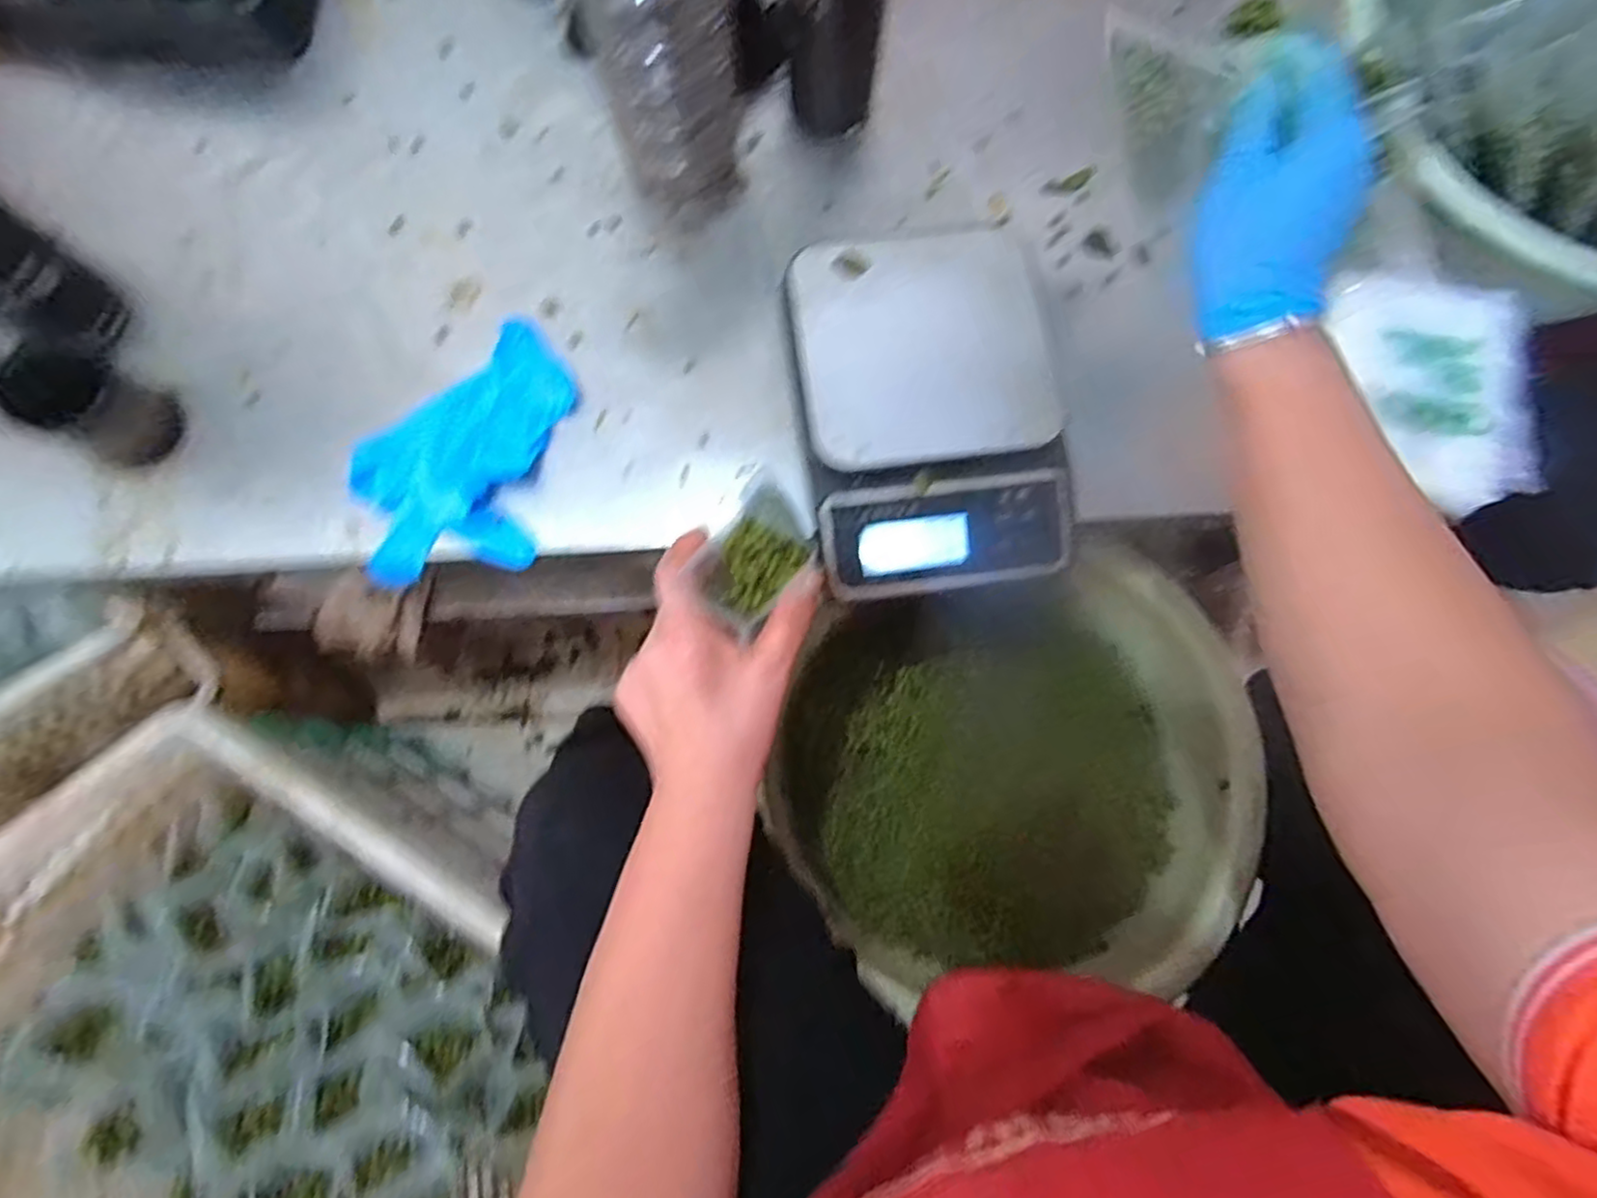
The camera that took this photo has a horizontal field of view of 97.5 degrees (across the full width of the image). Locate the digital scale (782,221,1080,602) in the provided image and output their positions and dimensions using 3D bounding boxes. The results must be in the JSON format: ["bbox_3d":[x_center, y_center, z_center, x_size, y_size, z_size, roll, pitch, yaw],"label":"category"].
[{"bbox_3d":[0.076,-0.112,0.419,0.151,0.060,0.212,-9,78,-3],"label":"digital scale"}]

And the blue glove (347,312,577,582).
[{"bbox_3d":[-0.207,-0.094,0.432,0.112,0.020,0.175,10,78,1],"label":"blue glove"}]

